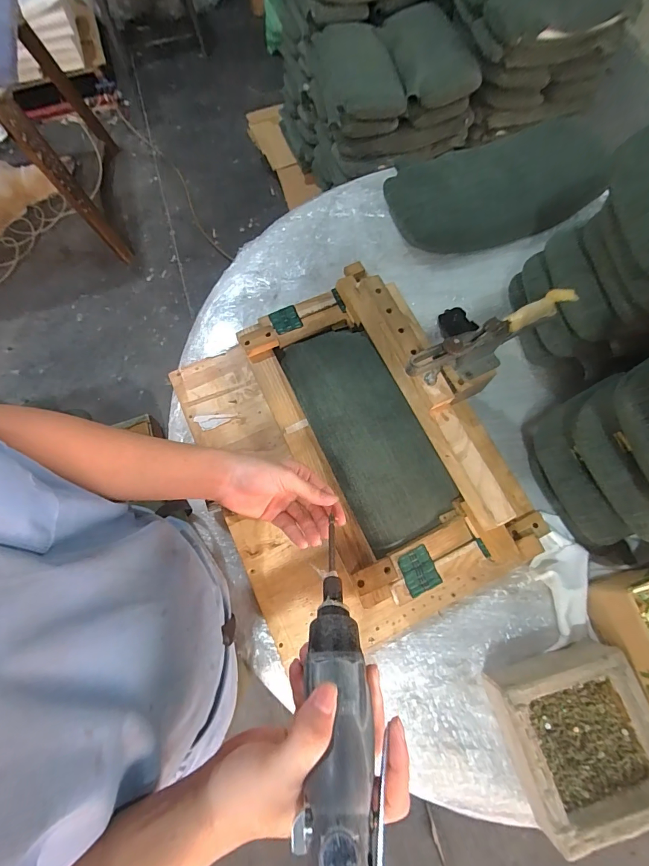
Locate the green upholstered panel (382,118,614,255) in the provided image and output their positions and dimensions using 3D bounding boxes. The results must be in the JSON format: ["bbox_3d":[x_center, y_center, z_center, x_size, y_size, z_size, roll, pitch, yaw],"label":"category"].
[{"bbox_3d":[0.314,-0.456,0.714,0.378,0.043,0.207,-13,93,9],"label":"green upholstered panel"}]

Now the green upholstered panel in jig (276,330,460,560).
[{"bbox_3d":[0.060,-0.012,0.585,0.145,0.034,0.348,-24,72,-6],"label":"green upholstered panel in jig"}]

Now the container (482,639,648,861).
[{"bbox_3d":[0.317,0.380,0.483,0.172,0.071,0.179,-15,72,-3],"label":"container"}]

